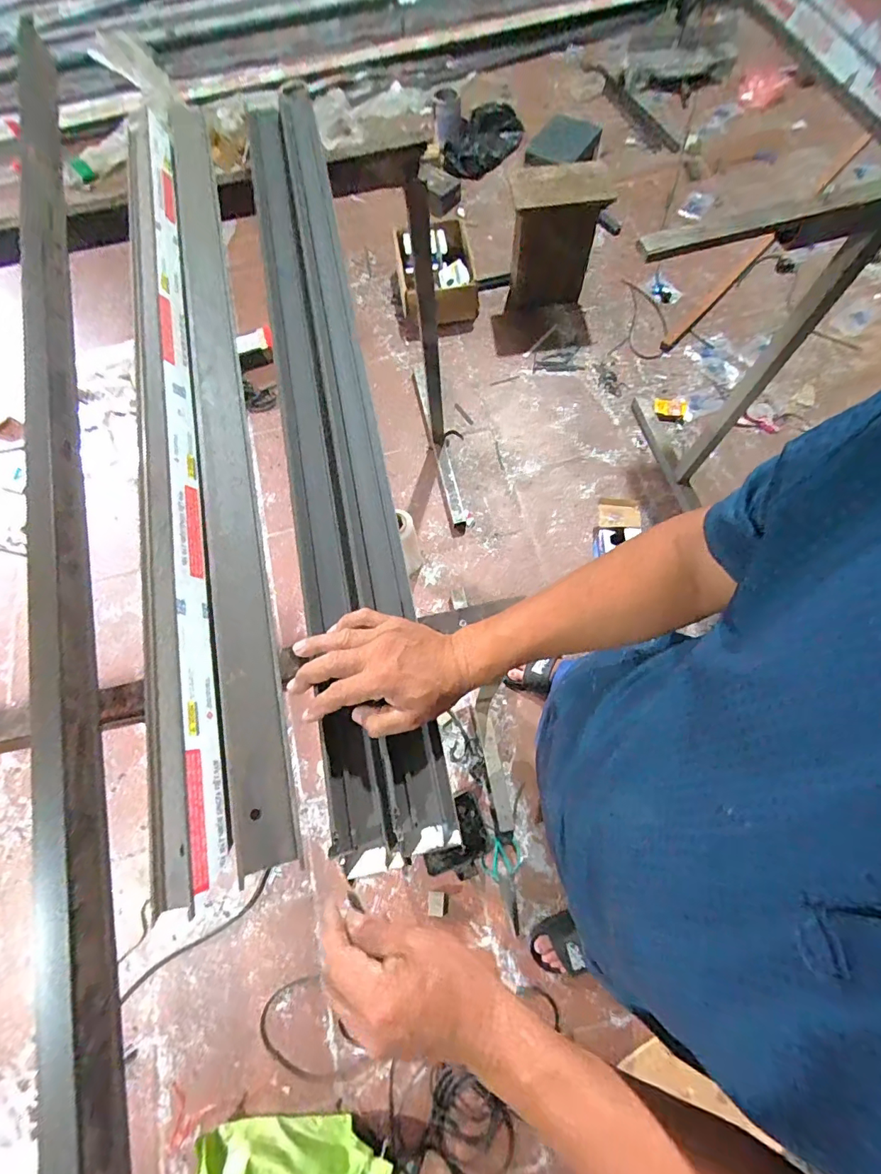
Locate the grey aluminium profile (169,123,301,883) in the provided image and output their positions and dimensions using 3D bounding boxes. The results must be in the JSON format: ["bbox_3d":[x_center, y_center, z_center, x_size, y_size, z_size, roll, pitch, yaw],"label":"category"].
[{"bbox_3d":[-0.279,-0.250,0.612,0.056,0.033,1.083,-14,70,-1],"label":"grey aluminium profile"}]

